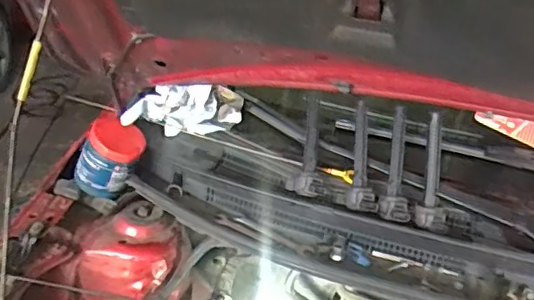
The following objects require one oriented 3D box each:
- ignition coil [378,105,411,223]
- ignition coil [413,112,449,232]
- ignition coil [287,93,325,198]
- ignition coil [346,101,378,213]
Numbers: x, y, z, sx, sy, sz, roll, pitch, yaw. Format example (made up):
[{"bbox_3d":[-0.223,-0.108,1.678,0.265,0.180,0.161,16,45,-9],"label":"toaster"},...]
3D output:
[{"bbox_3d":[0.194,0.022,0.844,0.045,0.167,0.029,5,-5,-1],"label":"ignition coil"},{"bbox_3d":[0.248,0.032,0.827,0.052,0.169,0.030,1,8,-9],"label":"ignition coil"},{"bbox_3d":[0.068,-0.010,0.904,0.057,0.165,0.041,6,0,0],"label":"ignition coil"},{"bbox_3d":[0.143,0.010,0.874,0.047,0.173,0.038,3,-12,-4],"label":"ignition coil"}]

